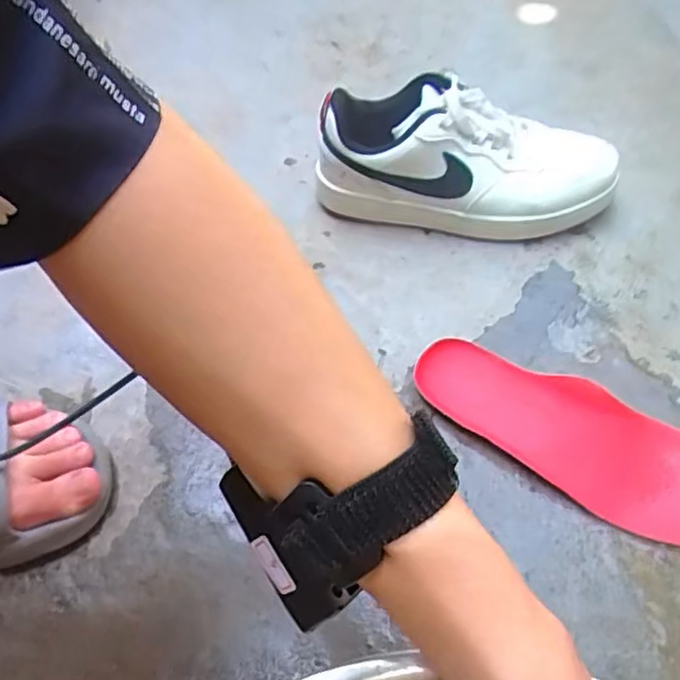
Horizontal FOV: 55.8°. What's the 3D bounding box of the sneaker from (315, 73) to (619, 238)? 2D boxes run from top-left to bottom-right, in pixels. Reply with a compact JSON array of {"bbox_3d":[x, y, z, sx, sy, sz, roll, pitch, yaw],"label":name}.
[{"bbox_3d":[0.108,-0.159,0.567,0.250,0.104,0.086,8,56,11],"label":"sneaker"}]

